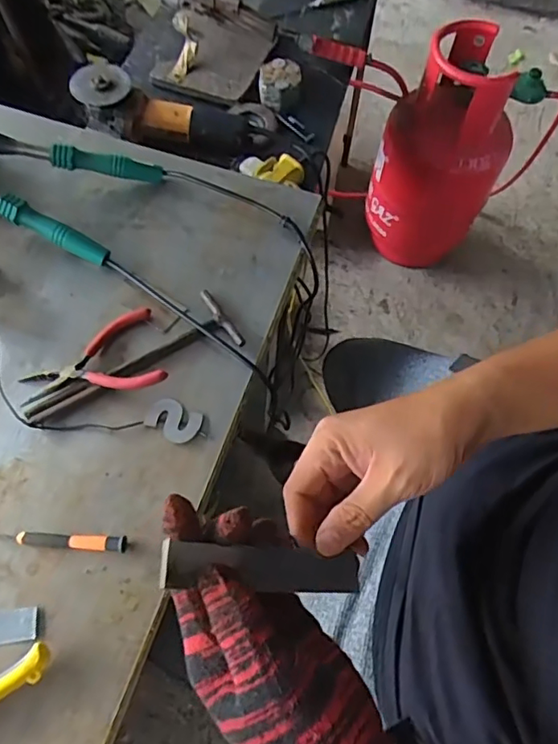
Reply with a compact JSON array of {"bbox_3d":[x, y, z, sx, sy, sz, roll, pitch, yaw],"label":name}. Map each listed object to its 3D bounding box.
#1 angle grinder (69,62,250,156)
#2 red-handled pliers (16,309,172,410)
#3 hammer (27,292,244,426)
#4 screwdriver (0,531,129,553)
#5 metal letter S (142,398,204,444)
[{"bbox_3d":[-0.184,-0.422,0.890,0.279,0.084,0.072,10,65,1],"label":"angle grinder"},{"bbox_3d":[-0.189,-0.017,0.562,0.138,0.029,0.095,-9,64,-7],"label":"red-handled pliers"},{"bbox_3d":[-0.148,-0.006,0.568,0.221,0.013,0.071,-32,69,-16],"label":"hammer"},{"bbox_3d":[-0.206,0.150,0.492,0.139,0.009,0.014,3,64,-1],"label":"screwdriver"},{"bbox_3d":[-0.105,0.048,0.547,0.054,0.004,0.037,26,65,10],"label":"metal letter S"}]

